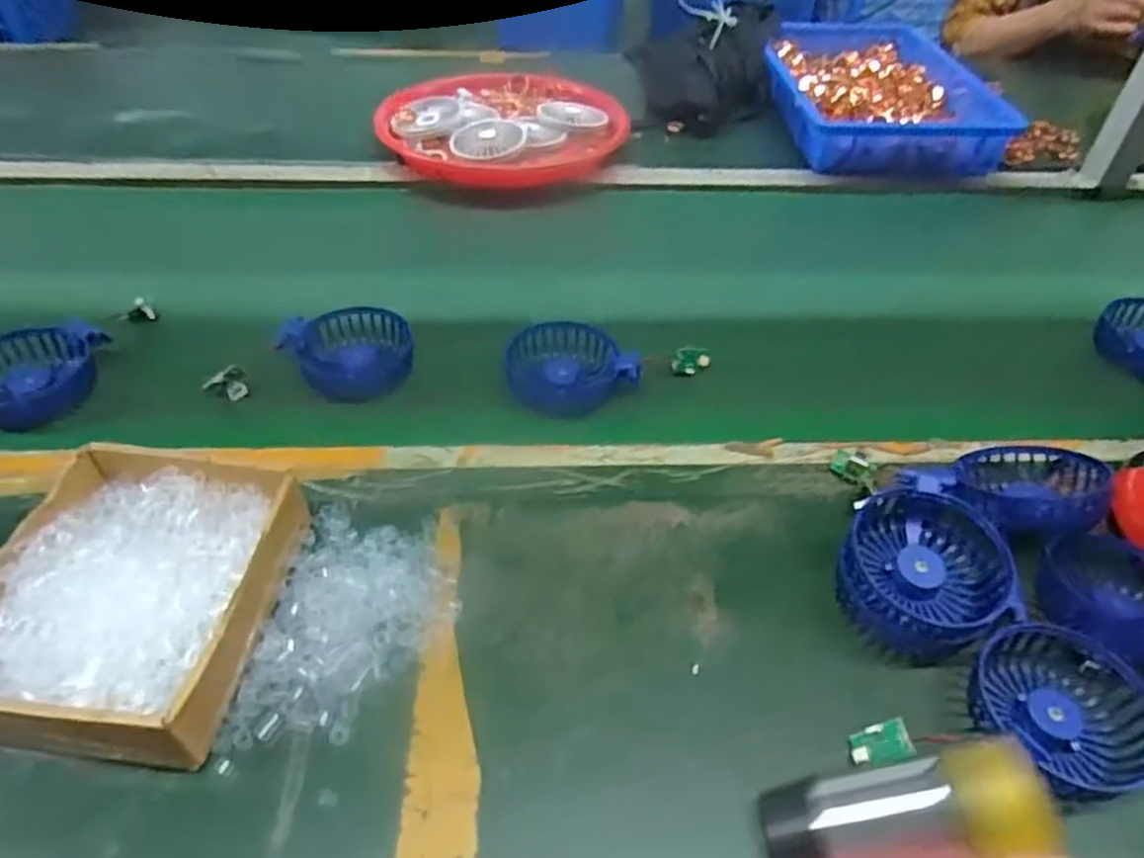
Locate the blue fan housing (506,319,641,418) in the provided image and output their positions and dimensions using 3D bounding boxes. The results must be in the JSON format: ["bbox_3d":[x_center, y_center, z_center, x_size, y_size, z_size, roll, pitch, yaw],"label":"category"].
[{"bbox_3d":[-0.002,-0.052,0.601,0.095,0.034,0.095,2,45,-2],"label":"blue fan housing"}]

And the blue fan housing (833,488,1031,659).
[{"bbox_3d":[0.210,0.086,0.454,0.095,0.035,0.094,-30,72,1],"label":"blue fan housing"}]

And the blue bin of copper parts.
[{"bbox_3d":[0.387,-0.435,0.981,0.261,0.069,0.353,5,45,1],"label":"blue bin of copper parts"}]

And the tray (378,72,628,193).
[{"bbox_3d":[-0.084,-0.356,0.884,0.278,0.037,0.238,-13,47,-16],"label":"tray"}]

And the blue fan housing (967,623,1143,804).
[{"bbox_3d":[0.272,0.149,0.410,0.083,0.034,0.091,-21,50,-23],"label":"blue fan housing"}]

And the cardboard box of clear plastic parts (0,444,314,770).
[{"bbox_3d":[-0.250,0.095,0.429,0.146,0.057,0.168,7,45,3],"label":"cardboard box of clear plastic parts"}]

